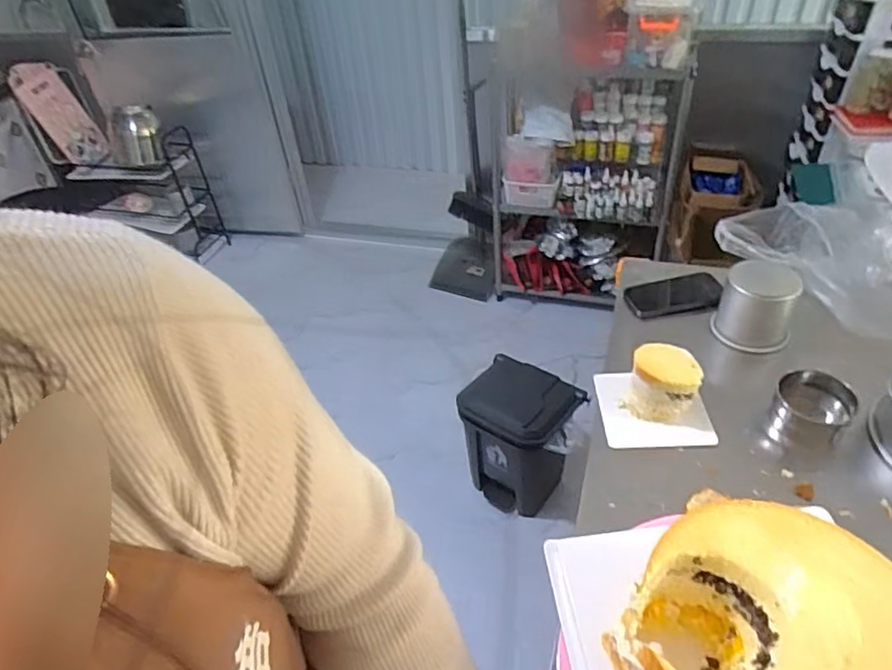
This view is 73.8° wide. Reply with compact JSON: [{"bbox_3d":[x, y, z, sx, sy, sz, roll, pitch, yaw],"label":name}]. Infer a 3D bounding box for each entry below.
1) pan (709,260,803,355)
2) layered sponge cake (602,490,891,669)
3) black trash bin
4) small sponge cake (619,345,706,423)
[{"bbox_3d":[0.485,-0.044,0.925,0.111,0.107,0.089,24,49,31],"label":"pan"},{"bbox_3d":[0.230,0.223,0.421,0.185,0.089,0.185,-4,40,3],"label":"layered sponge cake"},{"bbox_3d":[0.200,0.283,1.569,0.274,0.355,0.239,19,46,26],"label":"black trash bin"},{"bbox_3d":[0.300,0.065,0.819,0.093,0.074,0.082,17,46,25],"label":"small sponge cake"}]

